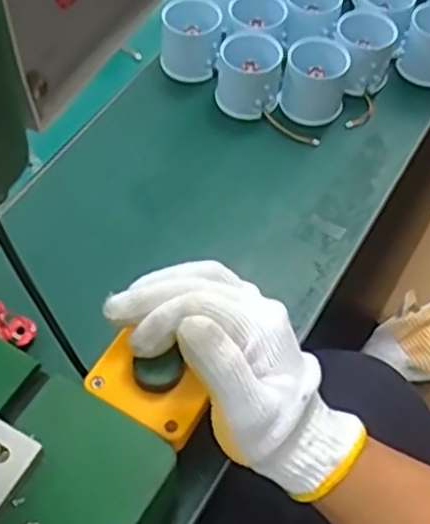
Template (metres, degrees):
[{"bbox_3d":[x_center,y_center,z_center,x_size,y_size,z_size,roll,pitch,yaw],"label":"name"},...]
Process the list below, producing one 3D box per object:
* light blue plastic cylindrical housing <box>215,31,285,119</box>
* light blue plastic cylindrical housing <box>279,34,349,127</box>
[{"bbox_3d":[0.029,-0.156,0.611,0.054,0.056,0.052,8,56,4],"label":"light blue plastic cylindrical housing"},{"bbox_3d":[0.084,-0.153,0.608,0.053,0.054,0.049,1,56,-1],"label":"light blue plastic cylindrical housing"}]

